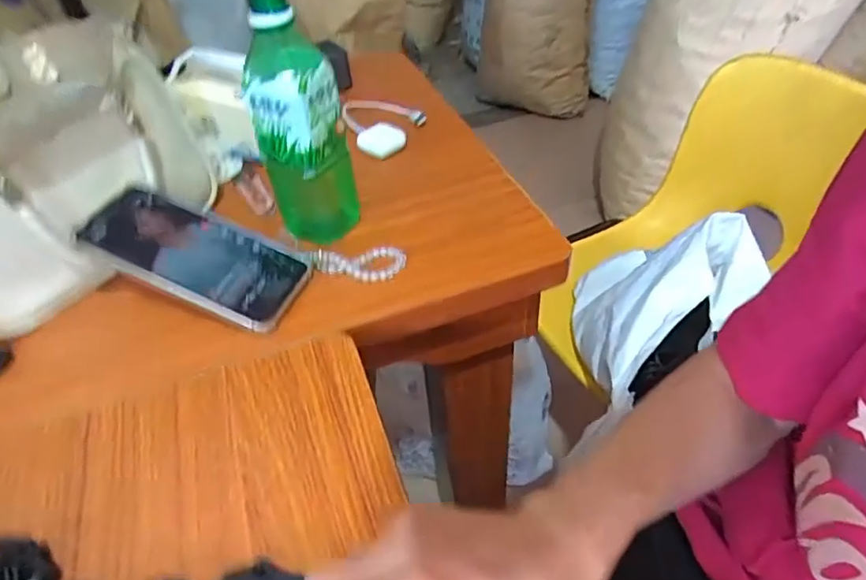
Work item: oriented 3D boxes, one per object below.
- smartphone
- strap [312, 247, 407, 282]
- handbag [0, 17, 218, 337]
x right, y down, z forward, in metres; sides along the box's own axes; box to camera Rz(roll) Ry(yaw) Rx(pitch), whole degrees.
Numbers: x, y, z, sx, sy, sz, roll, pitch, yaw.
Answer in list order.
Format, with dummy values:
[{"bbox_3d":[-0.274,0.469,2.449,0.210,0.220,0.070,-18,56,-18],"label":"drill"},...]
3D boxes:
[{"bbox_3d":[-0.187,-0.030,0.453,0.166,0.017,0.087,24,47,-3],"label":"smartphone"},{"bbox_3d":[-0.061,-0.024,0.479,0.077,0.019,0.034,-14,45,-11],"label":"strap"},{"bbox_3d":[-0.309,-0.092,0.460,0.133,0.171,0.218,7,46,11],"label":"handbag"}]

